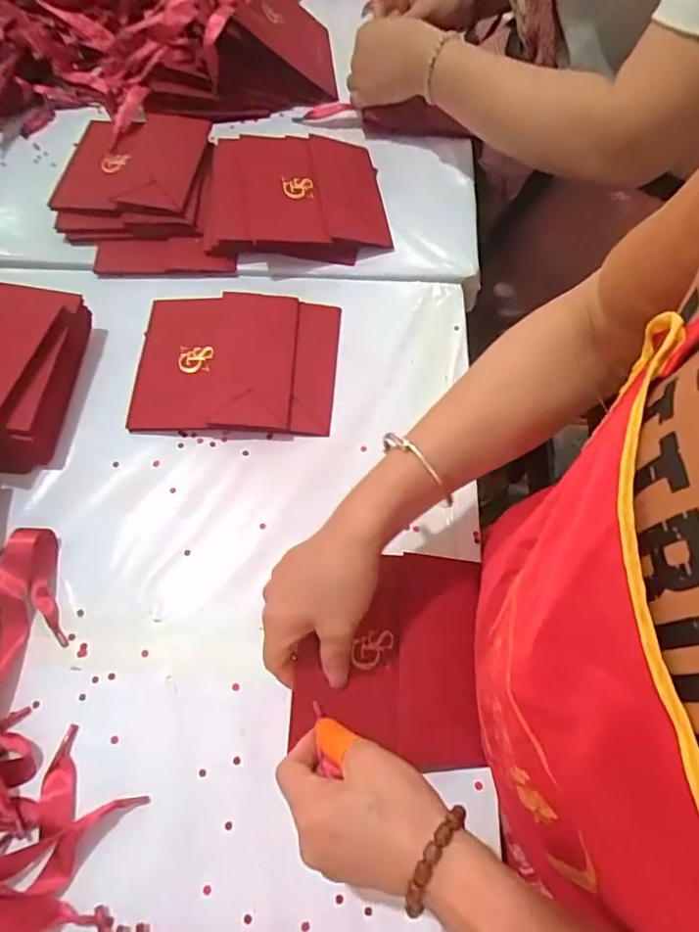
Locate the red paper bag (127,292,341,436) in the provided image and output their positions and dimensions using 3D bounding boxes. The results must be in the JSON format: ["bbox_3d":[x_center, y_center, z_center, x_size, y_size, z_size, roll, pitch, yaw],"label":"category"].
[{"bbox_3d":[-0.100,-0.094,0.498,0.175,0.019,0.137,0,66,-1],"label":"red paper bag"}]

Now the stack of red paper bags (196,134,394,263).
[{"bbox_3d":[-0.058,-0.277,0.565,0.185,0.043,0.162,-2,66,-2],"label":"stack of red paper bags"}]

